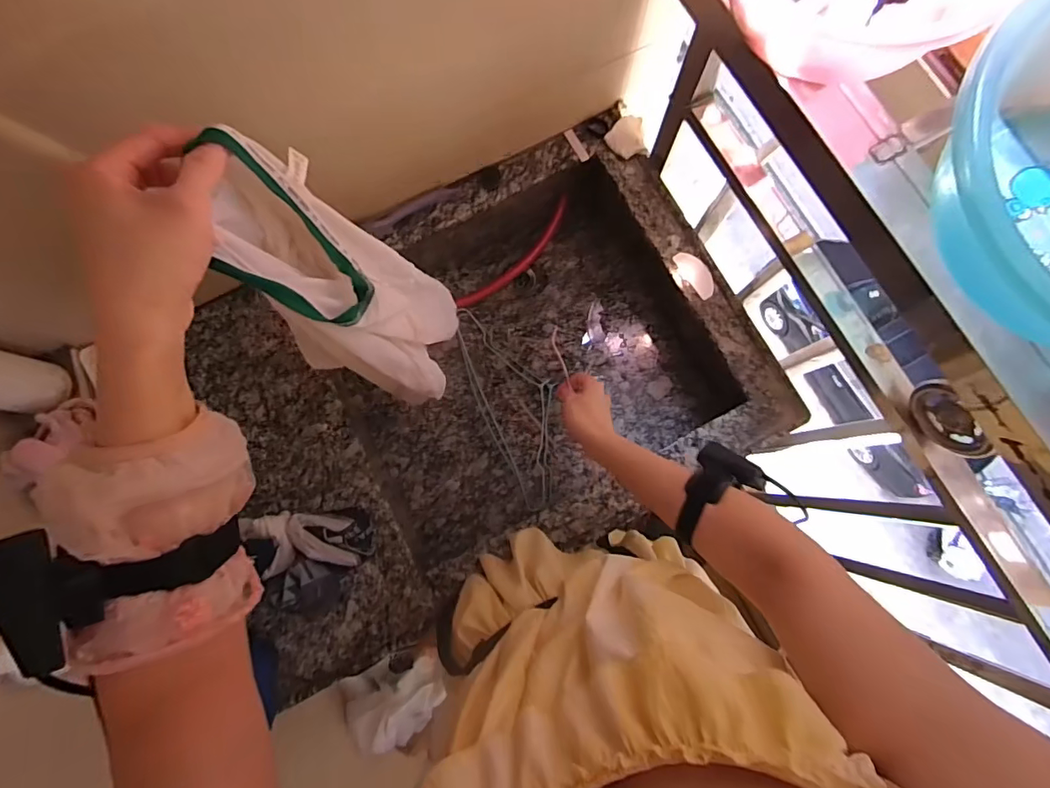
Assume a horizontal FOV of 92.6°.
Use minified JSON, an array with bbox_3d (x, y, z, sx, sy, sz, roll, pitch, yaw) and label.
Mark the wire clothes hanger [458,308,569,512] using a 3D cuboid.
[{"bbox_3d":[-0.001,0.010,0.906,0.174,0.012,0.382,-14,79,-2],"label":"wire clothes hanger"}]

